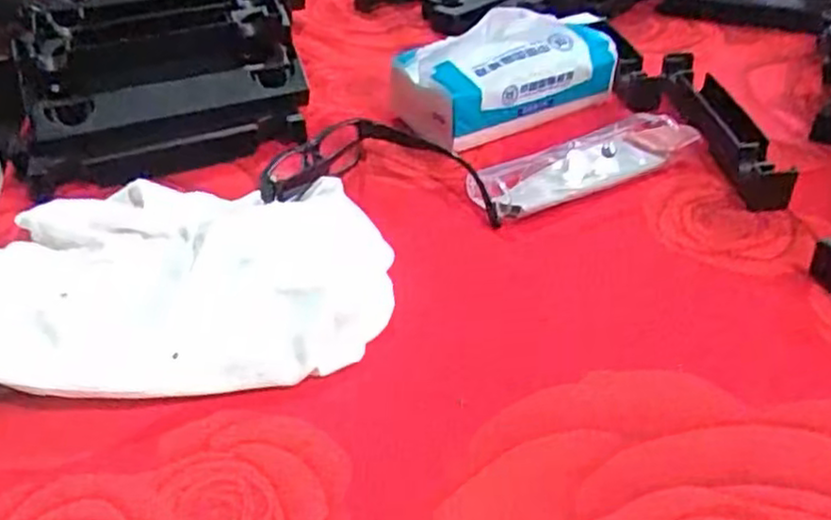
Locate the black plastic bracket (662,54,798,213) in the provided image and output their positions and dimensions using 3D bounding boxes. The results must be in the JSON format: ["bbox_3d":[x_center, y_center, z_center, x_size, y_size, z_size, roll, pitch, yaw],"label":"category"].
[{"bbox_3d":[0.211,-0.098,0.521,0.037,0.033,0.181,-5,37,-2],"label":"black plastic bracket"}]

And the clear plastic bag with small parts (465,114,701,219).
[{"bbox_3d":[0.115,-0.068,0.497,0.157,0.022,0.054,-18,40,-19],"label":"clear plastic bag with small parts"}]

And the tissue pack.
[{"bbox_3d":[0.068,-0.148,0.565,0.163,0.077,0.085,-21,40,-21],"label":"tissue pack"}]

